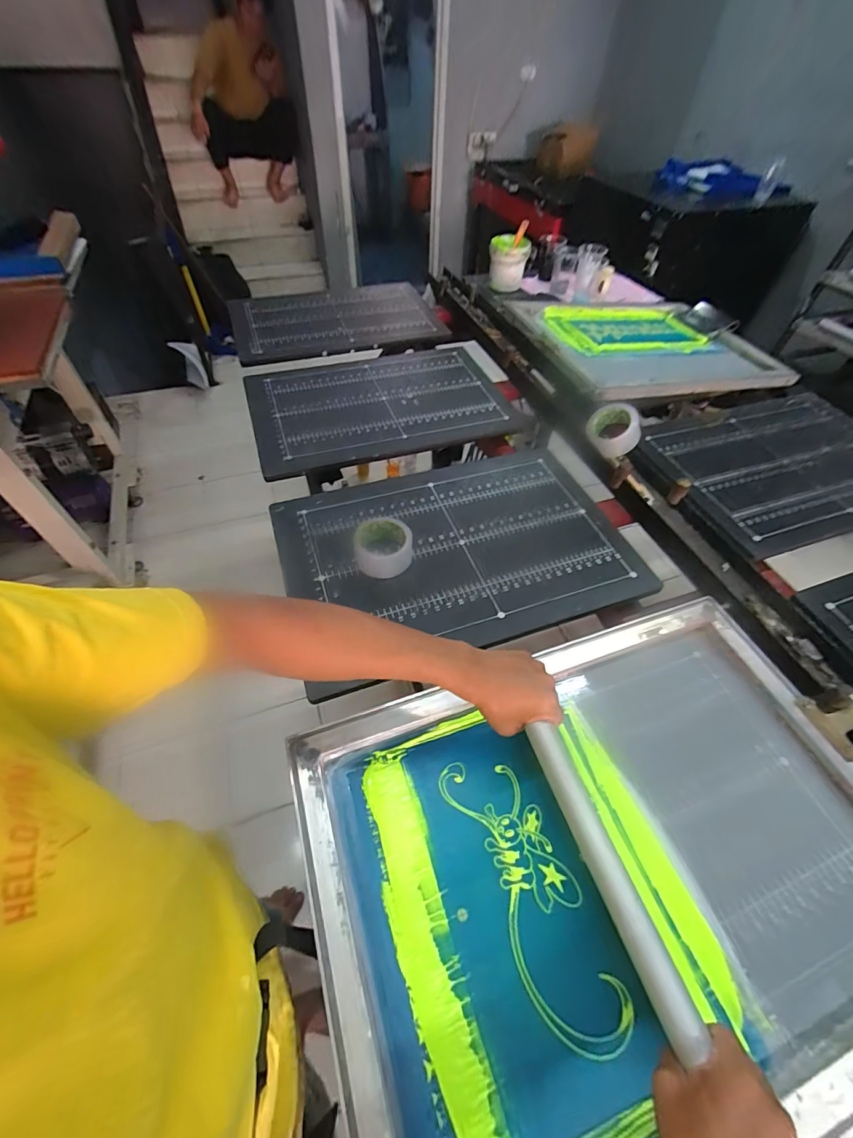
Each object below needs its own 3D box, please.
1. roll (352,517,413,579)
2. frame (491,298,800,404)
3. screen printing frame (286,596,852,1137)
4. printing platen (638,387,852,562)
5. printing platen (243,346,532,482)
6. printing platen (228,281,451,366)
[{"bbox_3d":[-0.074,-0.036,0.726,0.097,0.046,0.105,0,54,0],"label":"roll"},{"bbox_3d":[0.566,-0.636,1.173,0.670,0.045,0.542,-10,55,-16],"label":"frame"},{"bbox_3d":[0.213,0.307,0.474,0.649,0.042,0.459,-16,55,-12],"label":"screen printing frame"},{"bbox_3d":[0.777,-0.233,0.920,0.574,0.026,0.371,-16,55,-12],"label":"printing platen"},{"bbox_3d":[-0.108,-0.412,1.020,0.598,0.029,0.387,-16,56,-12],"label":"printing platen"},{"bbox_3d":[-0.278,-0.770,1.291,0.606,0.031,0.433,-15,55,-11],"label":"printing platen"}]

